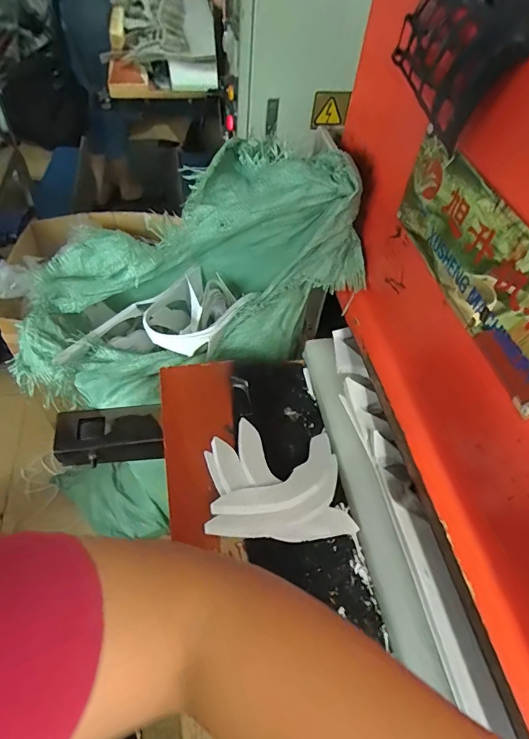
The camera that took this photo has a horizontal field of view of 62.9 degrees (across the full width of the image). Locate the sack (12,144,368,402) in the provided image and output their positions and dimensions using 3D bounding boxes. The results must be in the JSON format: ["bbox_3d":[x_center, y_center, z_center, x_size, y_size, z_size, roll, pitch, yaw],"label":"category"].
[{"bbox_3d":[-0.119,-0.129,0.681,0.562,0.294,0.209,-26,52,15],"label":"sack"}]

